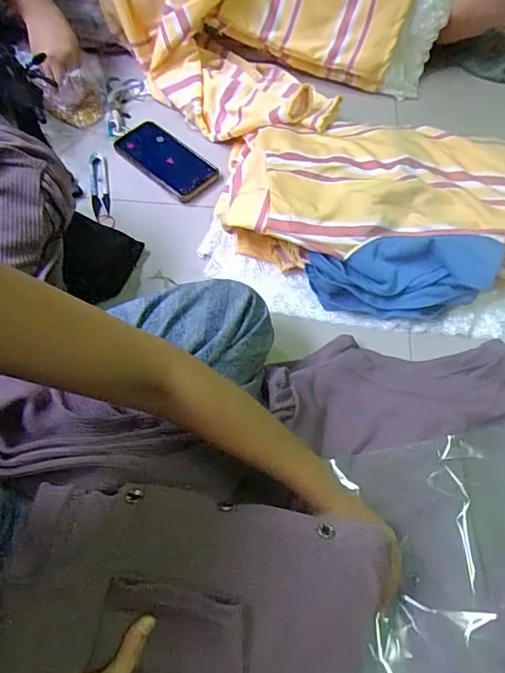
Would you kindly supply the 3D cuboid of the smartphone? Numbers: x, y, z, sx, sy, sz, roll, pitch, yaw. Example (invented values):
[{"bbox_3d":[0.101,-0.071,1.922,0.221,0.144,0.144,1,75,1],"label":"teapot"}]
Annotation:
[{"bbox_3d":[-0.127,-0.270,0.736,0.161,0.016,0.079,40,78,11],"label":"smartphone"}]

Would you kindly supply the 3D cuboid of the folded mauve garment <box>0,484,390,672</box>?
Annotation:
[{"bbox_3d":[-0.045,0.196,0.379,0.289,0.037,0.131,5,64,-3],"label":"folded mauve garment"}]

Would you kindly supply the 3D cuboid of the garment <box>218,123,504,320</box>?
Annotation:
[{"bbox_3d":[0.179,-0.174,0.641,0.423,0.098,0.280,5,64,3],"label":"garment"}]

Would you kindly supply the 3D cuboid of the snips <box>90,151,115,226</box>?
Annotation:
[{"bbox_3d":[-0.223,-0.209,0.700,0.027,0.020,0.138,-13,65,-6],"label":"snips"}]

